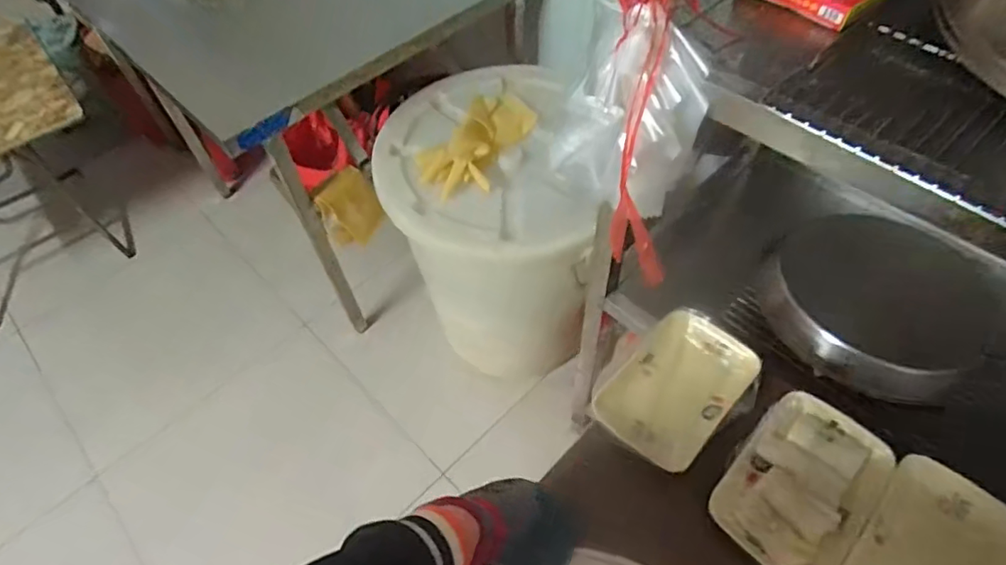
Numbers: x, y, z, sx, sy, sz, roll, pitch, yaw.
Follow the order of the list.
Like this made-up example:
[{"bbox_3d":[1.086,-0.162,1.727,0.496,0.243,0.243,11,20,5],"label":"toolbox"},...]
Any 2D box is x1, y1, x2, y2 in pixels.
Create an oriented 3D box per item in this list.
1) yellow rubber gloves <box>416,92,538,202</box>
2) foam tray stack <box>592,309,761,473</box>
[{"bbox_3d":[-0.050,-0.276,1.106,0.147,0.051,0.290,20,56,13],"label":"yellow rubber gloves"},{"bbox_3d":[0.198,0.118,0.643,0.123,0.023,0.189,36,61,22],"label":"foam tray stack"}]

